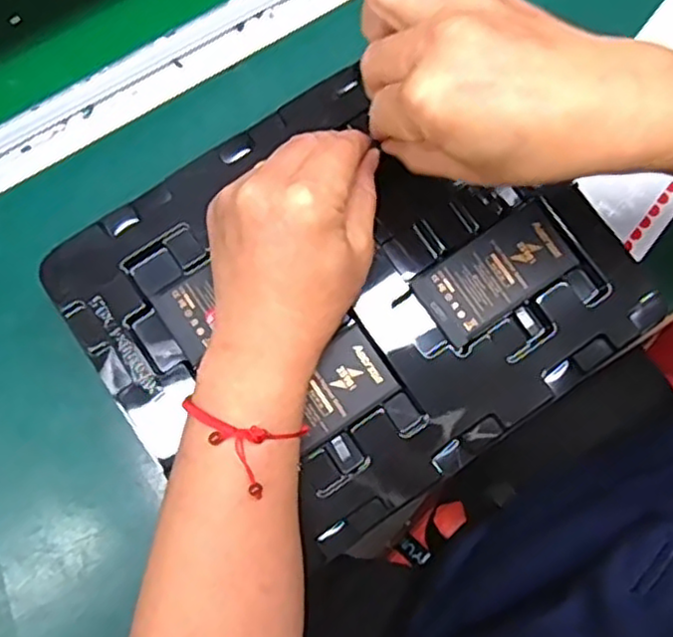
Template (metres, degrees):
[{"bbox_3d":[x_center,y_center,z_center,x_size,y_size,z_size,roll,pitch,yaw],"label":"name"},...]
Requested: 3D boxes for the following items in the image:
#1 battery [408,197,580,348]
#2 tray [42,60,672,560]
[{"bbox_3d":[0.089,-0.026,0.388,0.085,0.007,0.045,-34,82,-7],"label":"battery"},{"bbox_3d":[0.010,-0.017,0.387,0.275,0.018,0.221,-35,82,-7],"label":"tray"}]

